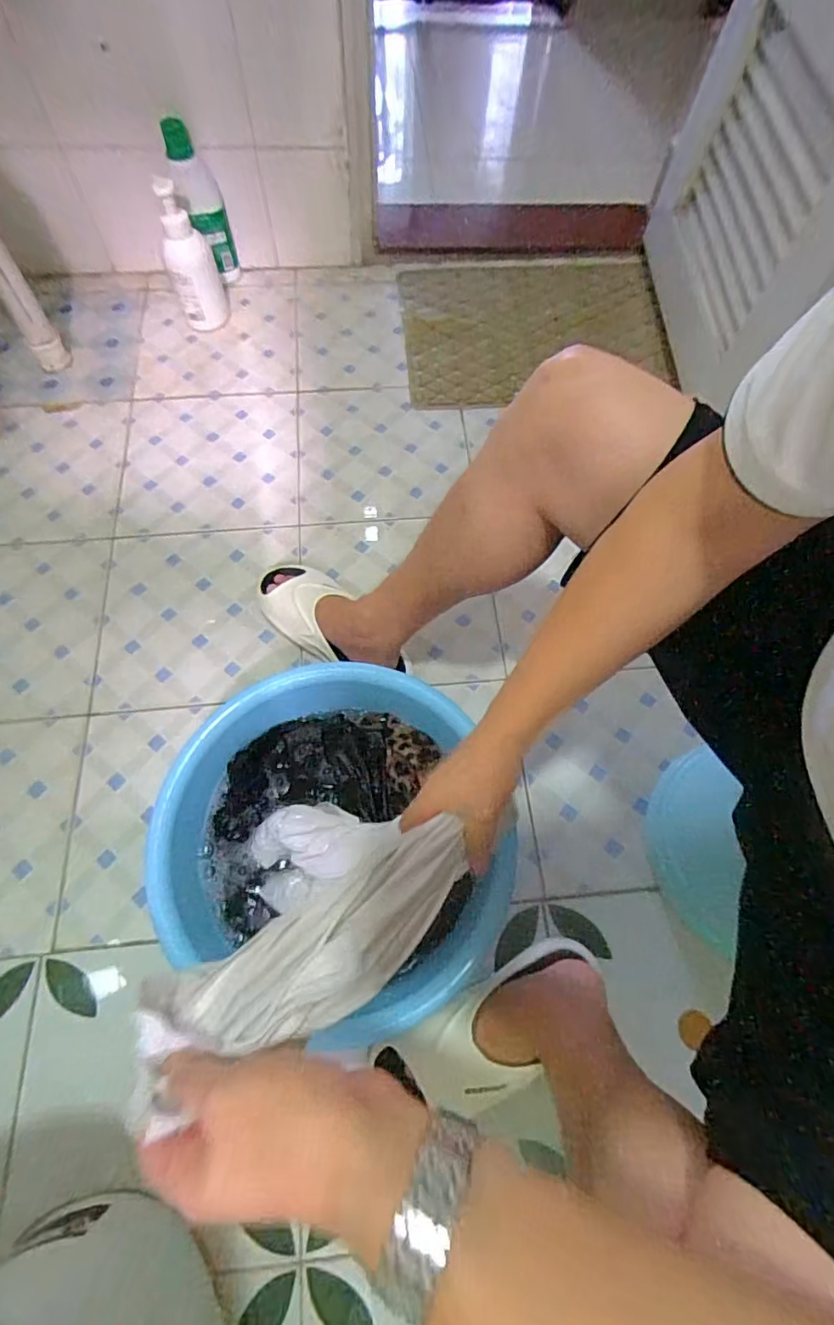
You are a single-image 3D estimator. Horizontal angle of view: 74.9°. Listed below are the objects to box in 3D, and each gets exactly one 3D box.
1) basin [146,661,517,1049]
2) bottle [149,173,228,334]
[{"bbox_3d":[-0.102,0.189,0.640,0.388,0.141,0.364,25,68,9],"label":"basin"},{"bbox_3d":[-0.403,-0.714,0.965,0.090,0.219,0.085,-17,68,-10],"label":"bottle"}]

